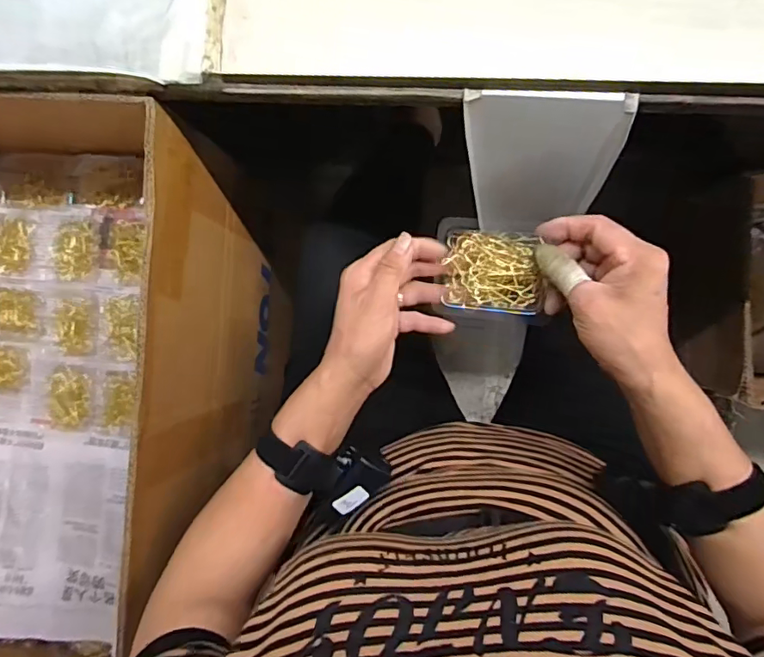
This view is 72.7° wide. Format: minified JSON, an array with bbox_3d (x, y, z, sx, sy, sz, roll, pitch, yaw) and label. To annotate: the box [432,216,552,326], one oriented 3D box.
[{"bbox_3d":[0.085,-0.044,0.403,0.084,0.016,0.073,9,93,7],"label":"box"}]

